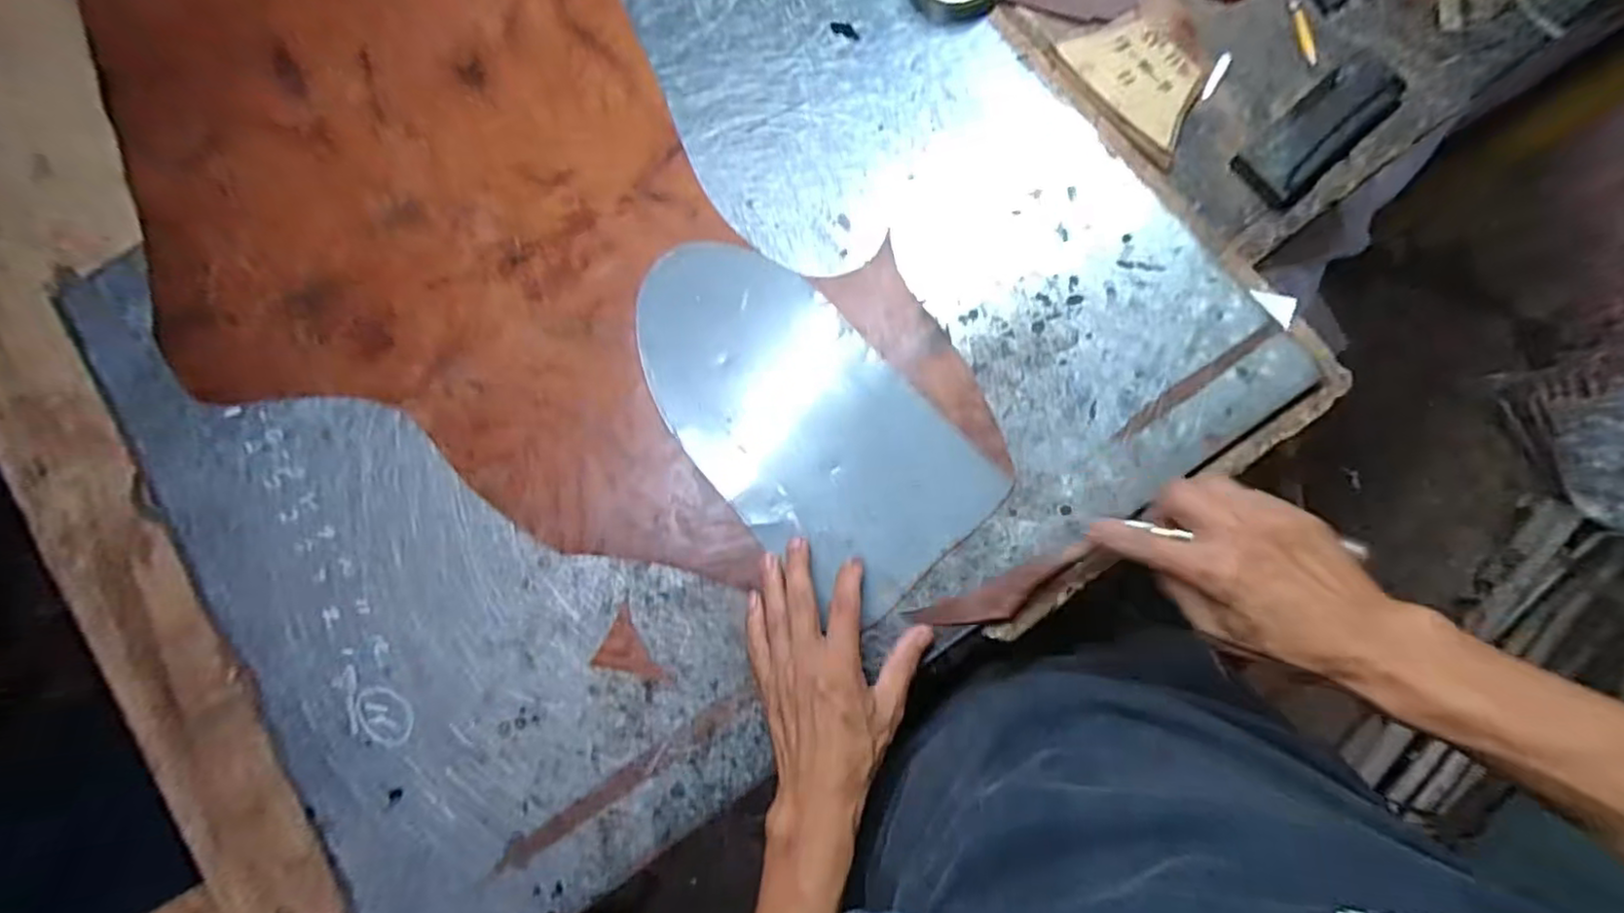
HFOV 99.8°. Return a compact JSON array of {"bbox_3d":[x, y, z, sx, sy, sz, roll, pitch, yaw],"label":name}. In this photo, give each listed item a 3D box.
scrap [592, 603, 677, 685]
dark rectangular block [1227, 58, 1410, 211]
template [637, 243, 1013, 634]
[{"bbox_3d":[-0.121,0.141,0.486,0.058,0.004,0.043,27,82,4],"label":"scrap"},{"bbox_3d":[0.412,-0.267,0.547,0.161,0.019,0.054,-41,83,-6],"label":"dark rectangular block"},{"bbox_3d":[-0.014,-0.032,0.507,0.151,0.009,0.295,-43,82,-5],"label":"template"}]

